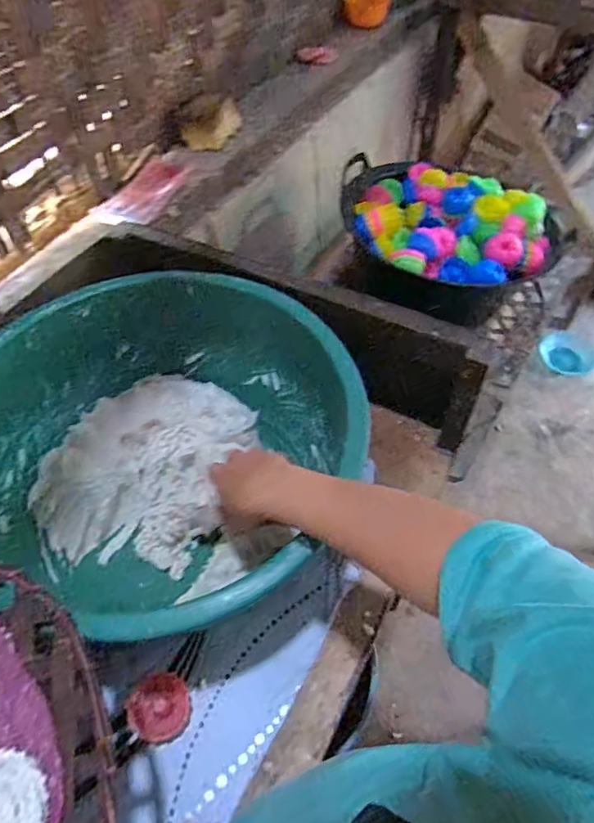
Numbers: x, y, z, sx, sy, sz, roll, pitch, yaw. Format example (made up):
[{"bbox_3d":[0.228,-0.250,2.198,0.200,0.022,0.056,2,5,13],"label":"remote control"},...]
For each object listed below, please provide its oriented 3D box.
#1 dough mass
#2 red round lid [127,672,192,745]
[{"bbox_3d":[-0.167,0.078,0.679,0.274,0.089,0.252,-1,55,1],"label":"dough mass"},{"bbox_3d":[-0.141,0.306,0.554,0.060,0.004,0.061,8,59,-14],"label":"red round lid"}]

